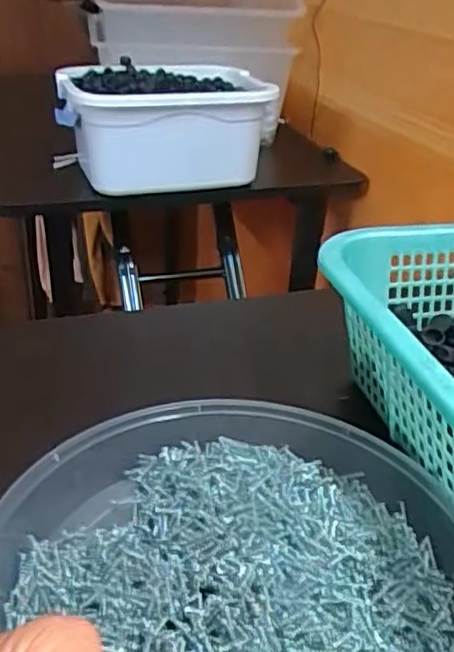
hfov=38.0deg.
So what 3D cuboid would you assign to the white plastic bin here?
[{"bbox_3d":[-0.092,-0.259,0.889,0.251,0.141,0.204,-9,33,-19],"label":"white plastic bin"}]

